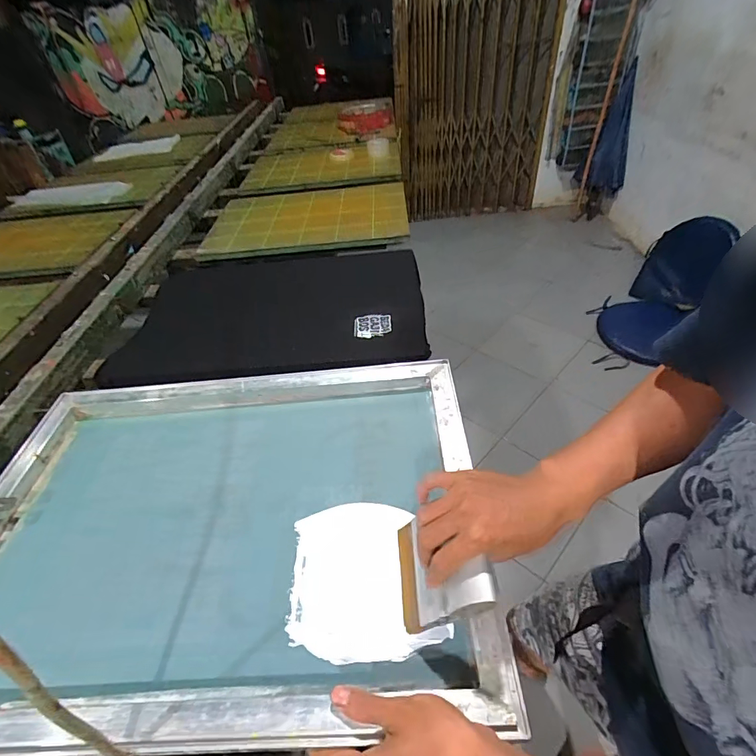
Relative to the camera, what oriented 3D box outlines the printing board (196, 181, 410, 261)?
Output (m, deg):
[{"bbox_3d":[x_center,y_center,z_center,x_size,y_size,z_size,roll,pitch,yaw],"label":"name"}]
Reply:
[{"bbox_3d":[-0.207,-0.487,1.207,0.579,0.036,0.394,-6,44,1],"label":"printing board"}]

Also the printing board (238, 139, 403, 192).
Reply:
[{"bbox_3d":[-0.210,-0.819,1.527,0.584,0.032,0.393,-4,44,4],"label":"printing board"}]

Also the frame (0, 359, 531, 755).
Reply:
[{"bbox_3d":[-0.206,0.171,0.521,0.645,0.035,0.456,-5,44,3],"label":"frame"}]

